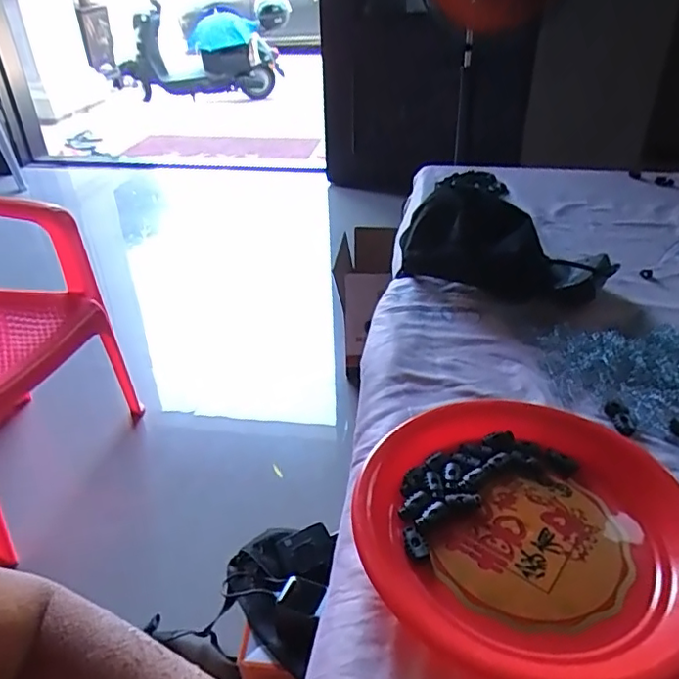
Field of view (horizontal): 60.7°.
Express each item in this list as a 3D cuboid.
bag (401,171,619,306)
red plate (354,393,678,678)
[{"bbox_3d":[0.216,-0.133,0.764,0.274,0.114,0.114,12,37,20],"label":"bag"},{"bbox_3d":[0.152,0.131,0.462,0.248,0.028,0.276,9,37,17],"label":"red plate"}]

